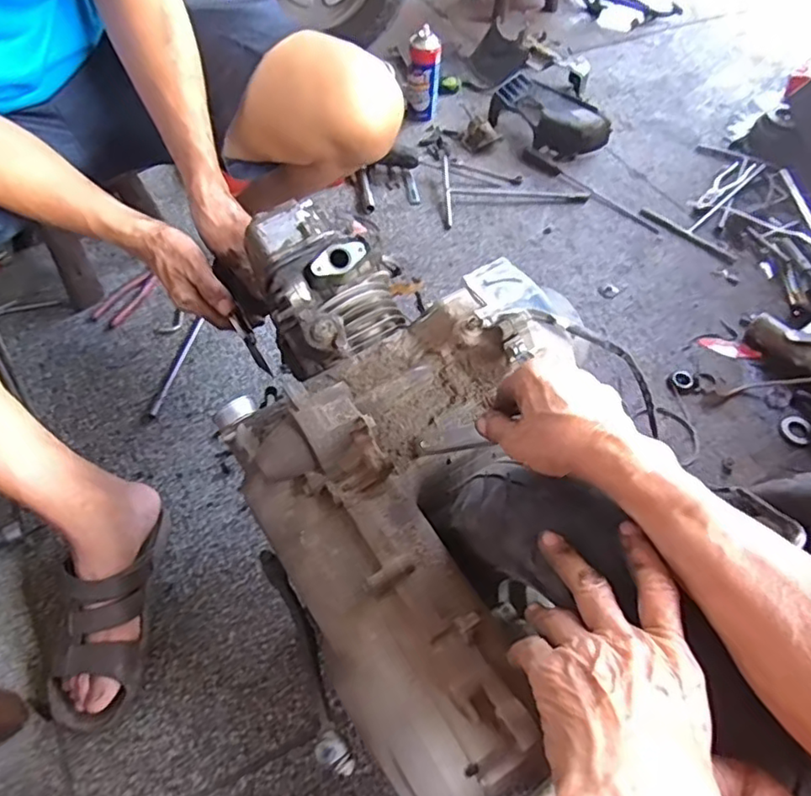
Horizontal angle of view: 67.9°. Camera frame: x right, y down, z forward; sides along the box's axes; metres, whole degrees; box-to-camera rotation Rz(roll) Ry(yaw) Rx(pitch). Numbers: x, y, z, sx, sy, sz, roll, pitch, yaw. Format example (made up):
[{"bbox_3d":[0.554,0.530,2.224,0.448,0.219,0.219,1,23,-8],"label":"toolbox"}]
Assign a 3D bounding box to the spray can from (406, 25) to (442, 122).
[{"bbox_3d":[0.040,-0.666,1.250,0.060,0.163,0.055,1,54,-1],"label":"spray can"}]

